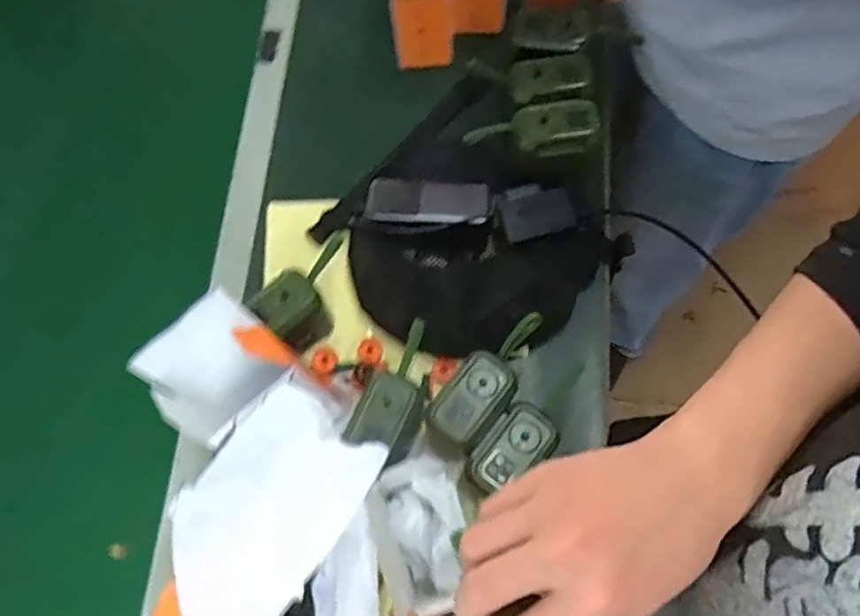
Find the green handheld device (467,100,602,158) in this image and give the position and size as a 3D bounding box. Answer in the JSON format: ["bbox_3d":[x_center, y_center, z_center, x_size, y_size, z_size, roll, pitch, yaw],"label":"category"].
[{"bbox_3d":[0.104,-0.186,0.666,0.139,0.043,0.041,0,72,19],"label":"green handheld device"}]

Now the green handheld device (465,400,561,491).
[{"bbox_3d":[0.073,0.124,0.564,0.052,0.023,0.083,40,77,12],"label":"green handheld device"}]

